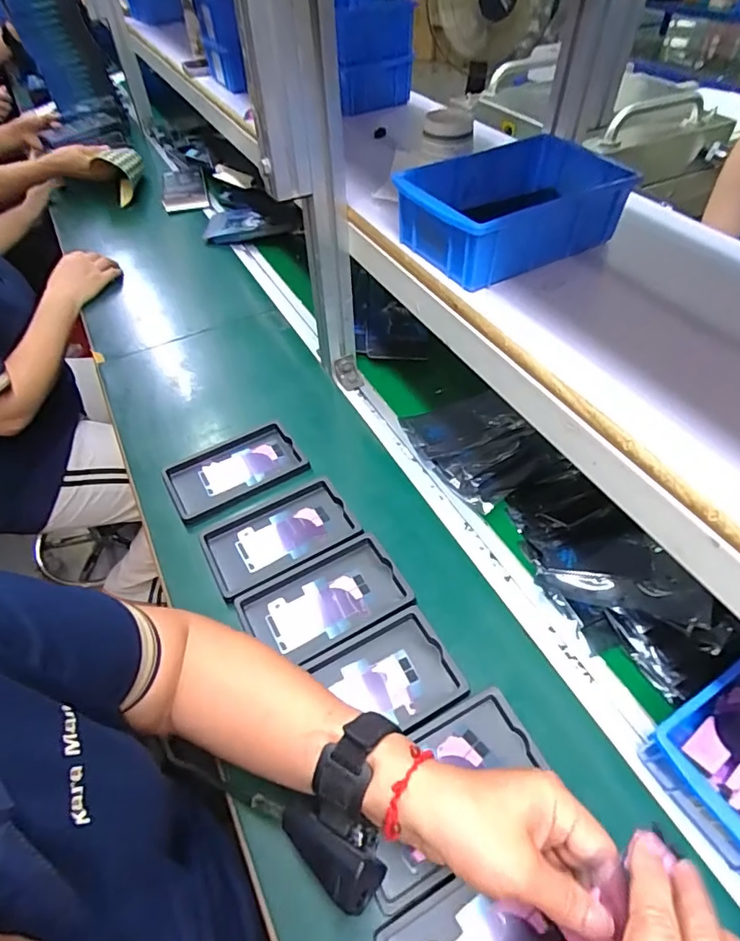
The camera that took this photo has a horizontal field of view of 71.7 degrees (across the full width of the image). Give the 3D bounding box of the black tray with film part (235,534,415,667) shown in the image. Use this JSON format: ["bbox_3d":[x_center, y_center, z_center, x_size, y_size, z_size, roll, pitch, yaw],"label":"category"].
[{"bbox_3d":[-0.045,0.131,0.514,0.155,0.012,0.094,-24,54,-16],"label":"black tray with film part"}]

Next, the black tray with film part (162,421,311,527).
[{"bbox_3d":[-0.165,0.001,0.628,0.156,0.018,0.093,-26,54,-18],"label":"black tray with film part"}]

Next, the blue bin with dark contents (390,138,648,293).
[{"bbox_3d":[0.134,-0.252,0.492,0.199,0.061,0.133,-23,53,-15],"label":"blue bin with dark contents"}]

